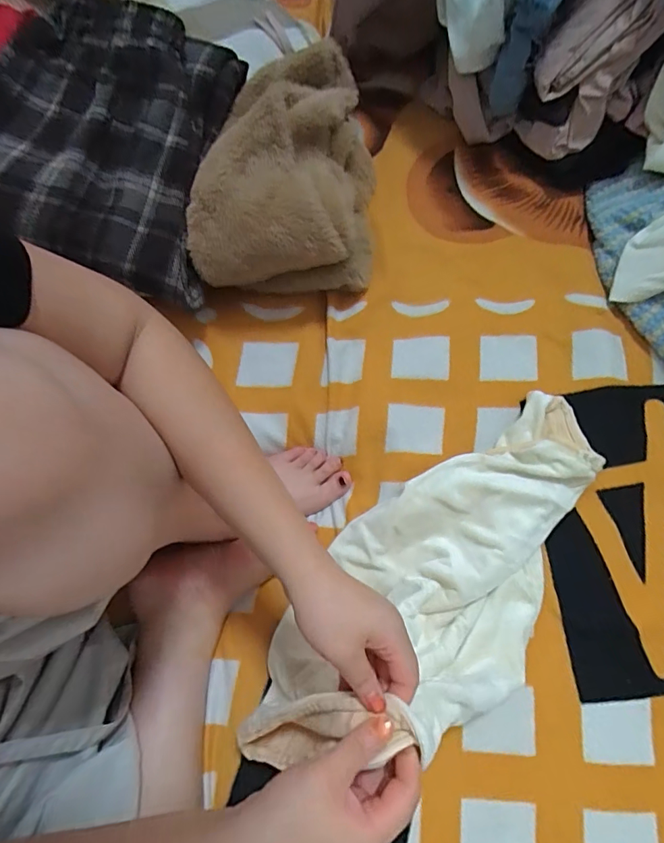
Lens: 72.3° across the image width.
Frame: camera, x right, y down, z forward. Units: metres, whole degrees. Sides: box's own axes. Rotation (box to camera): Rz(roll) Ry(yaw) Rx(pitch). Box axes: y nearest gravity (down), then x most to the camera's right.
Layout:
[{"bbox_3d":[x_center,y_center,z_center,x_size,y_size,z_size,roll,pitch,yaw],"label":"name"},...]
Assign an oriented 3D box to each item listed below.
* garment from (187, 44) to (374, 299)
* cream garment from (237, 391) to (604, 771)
[{"bbox_3d":[-0.047,-0.288,0.536,0.195,0.140,0.279,3,73,1],"label":"garment"},{"bbox_3d":[0.120,0.137,0.428,0.188,0.153,0.430,42,69,12],"label":"cream garment"}]

